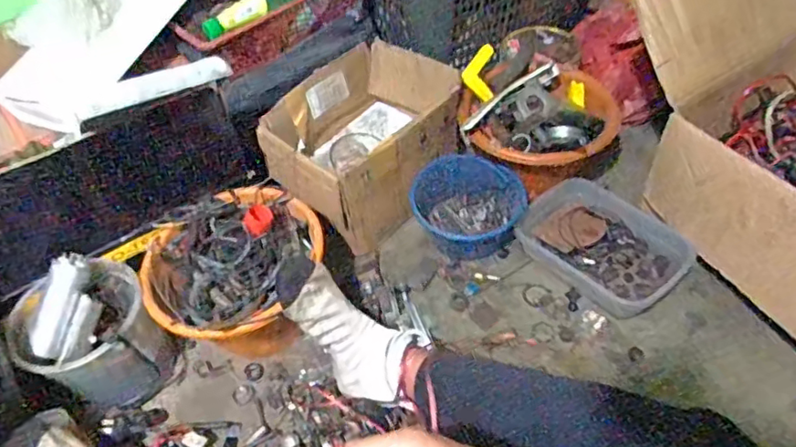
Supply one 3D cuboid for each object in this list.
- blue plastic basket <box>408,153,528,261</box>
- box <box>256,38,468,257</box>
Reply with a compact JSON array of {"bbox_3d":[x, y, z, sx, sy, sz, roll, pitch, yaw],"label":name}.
[{"bbox_3d":[0.121,-0.027,0.985,0.168,0.099,0.174,-33,55,-21],"label":"blue plastic basket"},{"bbox_3d":[-0.061,-0.136,1.002,0.245,0.182,0.321,32,60,27],"label":"box"}]

